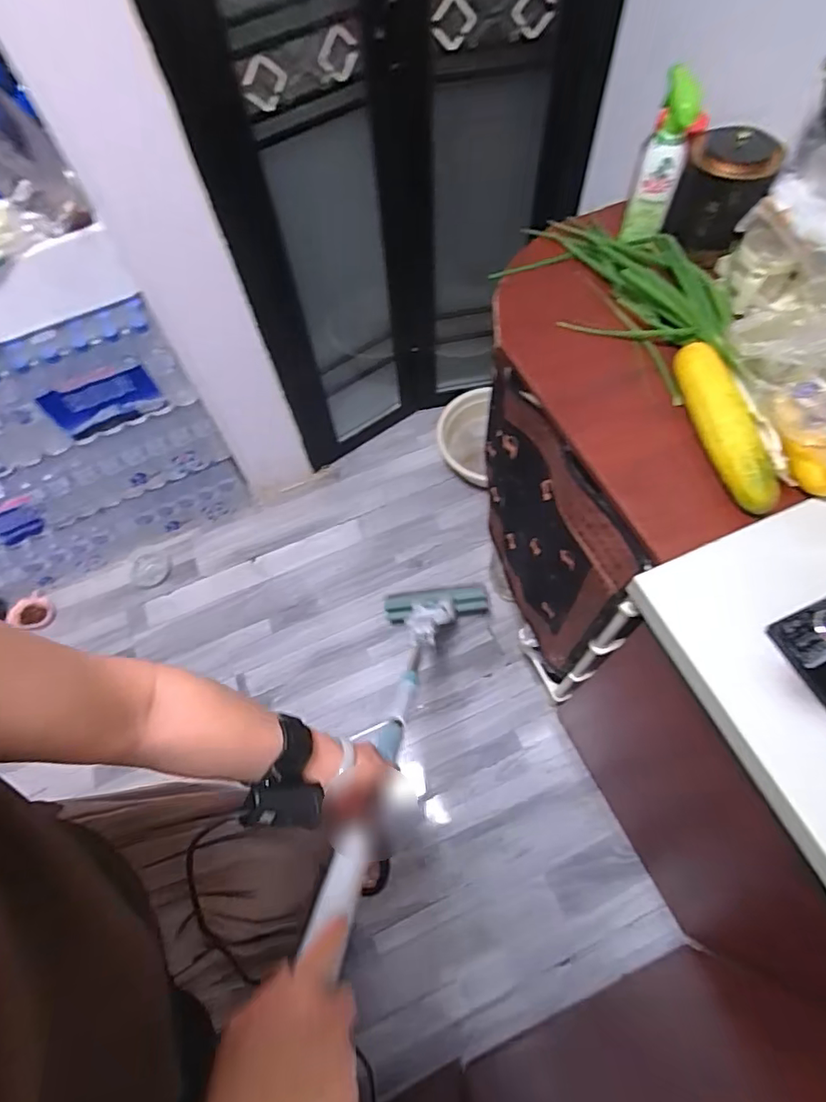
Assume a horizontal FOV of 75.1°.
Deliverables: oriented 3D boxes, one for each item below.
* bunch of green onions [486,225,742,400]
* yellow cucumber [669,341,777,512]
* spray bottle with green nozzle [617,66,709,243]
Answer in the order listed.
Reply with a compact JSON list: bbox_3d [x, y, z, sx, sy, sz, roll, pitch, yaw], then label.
[{"bbox_3d":[0.338,-0.418,0.844,0.414,0.051,0.230,38,71,20],"label":"bunch of green onions"},{"bbox_3d":[0.414,-0.170,0.708,0.050,0.058,0.248,-9,63,-1],"label":"yellow cucumber"},{"bbox_3d":[0.388,-0.598,0.830,0.072,0.221,0.078,18,65,12],"label":"spray bottle with green nozzle"}]

